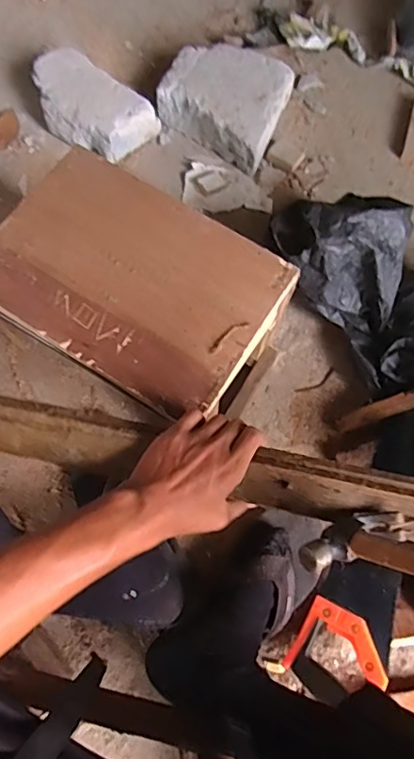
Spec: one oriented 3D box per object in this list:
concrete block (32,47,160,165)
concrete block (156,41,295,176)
[{"bbox_3d":[-0.198,-0.450,0.893,0.212,0.071,0.118,34,74,9],"label":"concrete block"},{"bbox_3d":[0.033,-0.476,0.905,0.202,0.069,0.185,27,73,8],"label":"concrete block"}]

